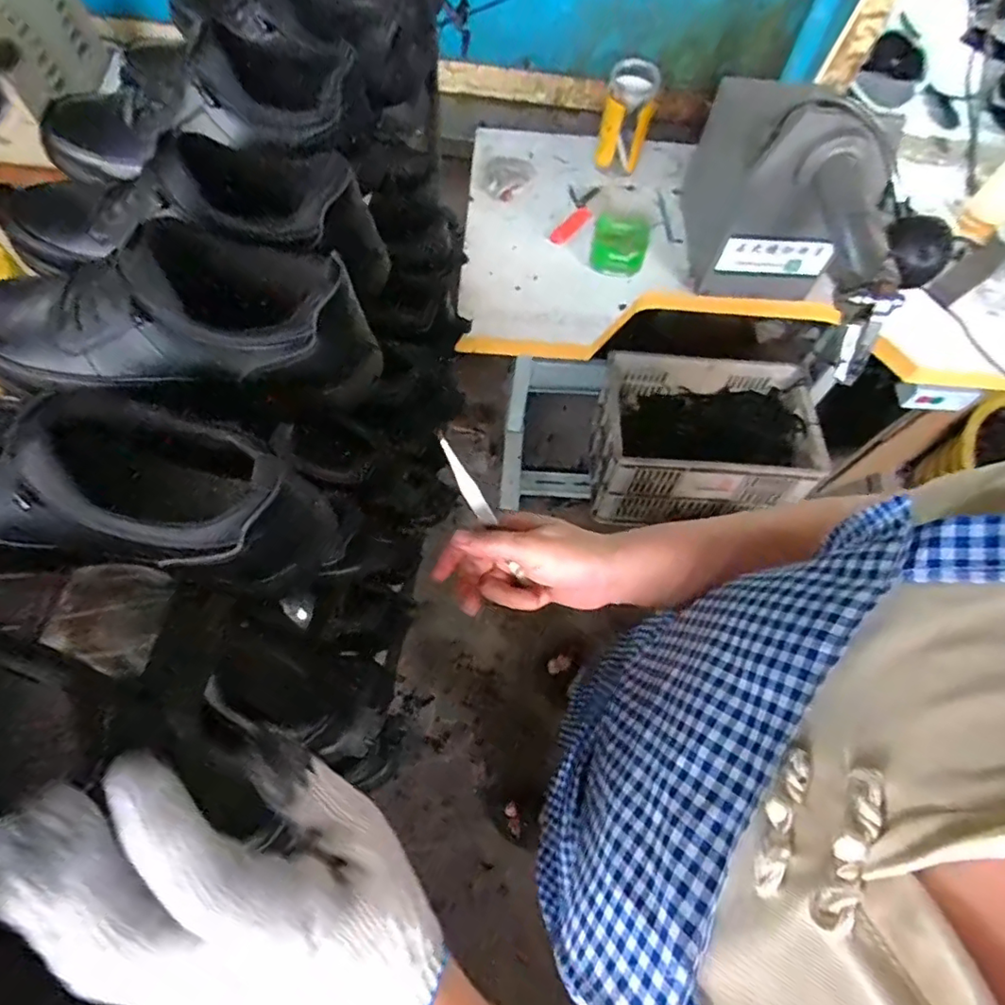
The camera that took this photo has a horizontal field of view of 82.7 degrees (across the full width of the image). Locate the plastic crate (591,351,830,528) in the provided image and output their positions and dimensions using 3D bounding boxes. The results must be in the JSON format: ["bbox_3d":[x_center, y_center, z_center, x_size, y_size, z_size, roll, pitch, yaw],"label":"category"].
[{"bbox_3d":[0.555,-0.175,1.618,0.561,0.312,0.402,3,64,-2],"label":"plastic crate"}]

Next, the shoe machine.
[{"bbox_3d":[0.460,-0.399,0.875,0.189,0.328,0.550,-7,64,-7],"label":"shoe machine"}]

